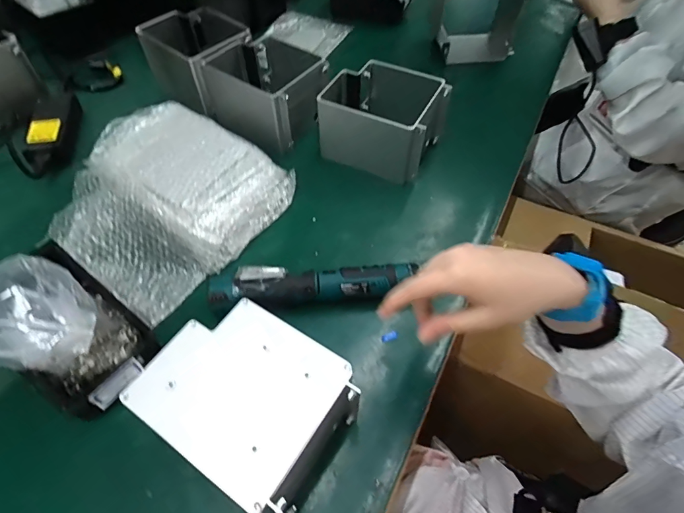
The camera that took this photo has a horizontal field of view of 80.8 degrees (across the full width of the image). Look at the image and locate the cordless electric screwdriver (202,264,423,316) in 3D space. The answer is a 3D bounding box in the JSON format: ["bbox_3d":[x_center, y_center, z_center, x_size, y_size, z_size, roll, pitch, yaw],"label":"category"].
[{"bbox_3d":[-0.031,0.037,0.487,0.247,0.040,0.056,-3,55,-4],"label":"cordless electric screwdriver"}]

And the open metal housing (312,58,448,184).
[{"bbox_3d":[0.062,-0.207,0.622,0.163,0.106,0.132,22,57,13],"label":"open metal housing"}]

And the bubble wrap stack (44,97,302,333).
[{"bbox_3d":[-0.237,-0.089,0.547,0.256,0.077,0.236,29,59,18],"label":"bubble wrap stack"}]

